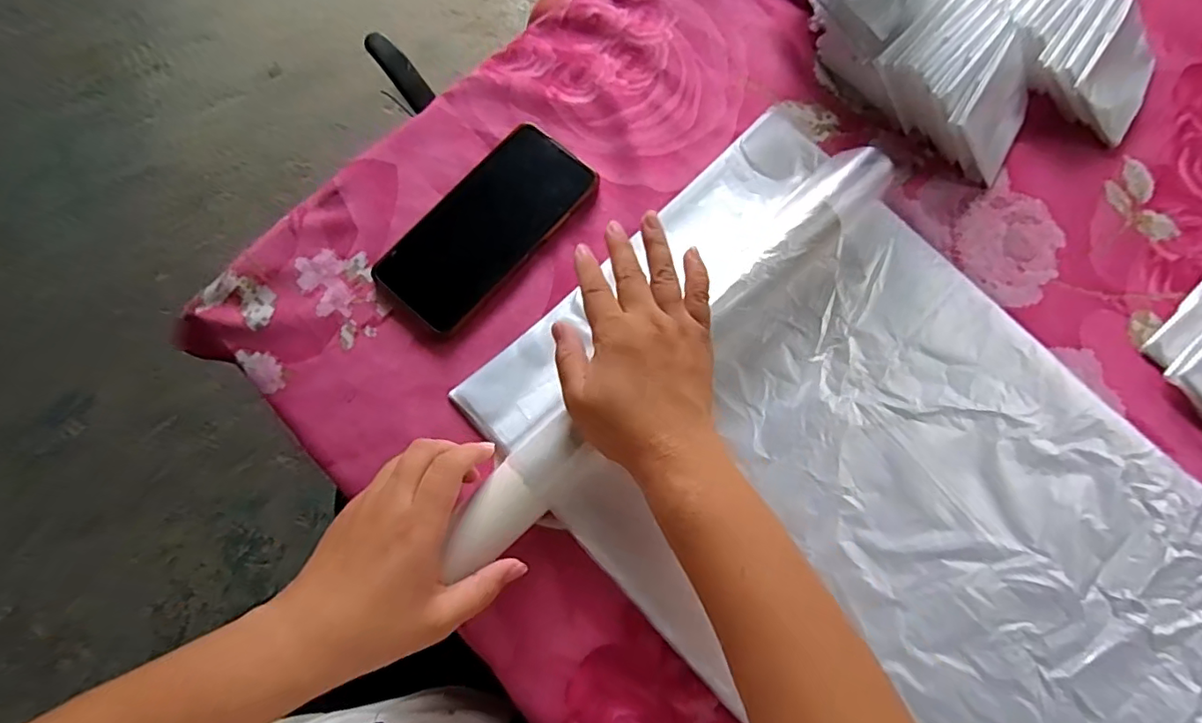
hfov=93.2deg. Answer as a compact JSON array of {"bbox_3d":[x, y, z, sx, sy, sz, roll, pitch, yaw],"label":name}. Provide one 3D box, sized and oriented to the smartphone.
[{"bbox_3d":[-0.081,-0.096,0.406,0.080,0.009,0.160,39,80,10],"label":"smartphone"}]

